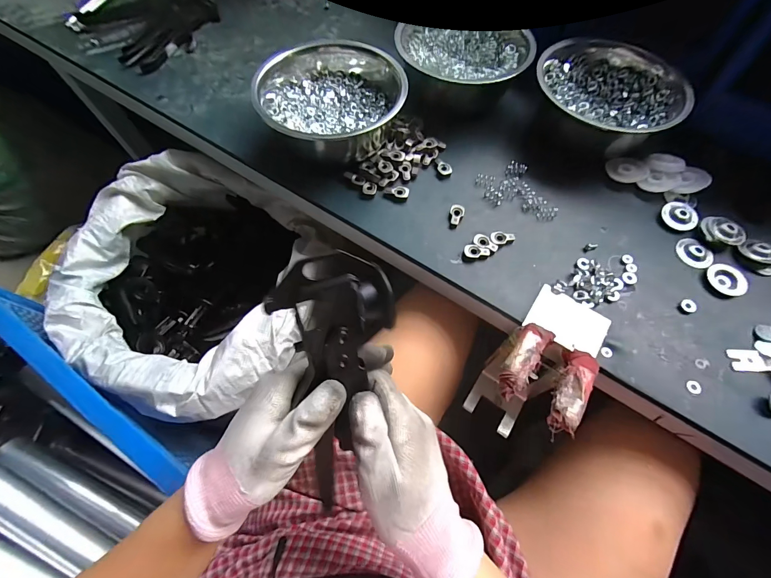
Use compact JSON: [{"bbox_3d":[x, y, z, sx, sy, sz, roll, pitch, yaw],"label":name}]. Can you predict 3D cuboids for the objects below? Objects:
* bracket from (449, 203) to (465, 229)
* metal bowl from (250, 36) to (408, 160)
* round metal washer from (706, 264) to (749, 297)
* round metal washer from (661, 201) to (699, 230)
[{"bbox_3d":[0.086,-0.087,0.406,0.017,0.010,0.032,14,64,6],"label":"bracket"},{"bbox_3d":[-0.070,-0.241,0.429,0.165,0.084,0.165,0,69,0],"label":"metal bowl"},{"bbox_3d":[0.383,-0.010,0.376,0.035,0.006,0.039,-17,65,-9],"label":"round metal washer"},{"bbox_3d":[0.357,-0.089,0.405,0.032,0.009,0.038,-38,74,-13],"label":"round metal washer"}]

